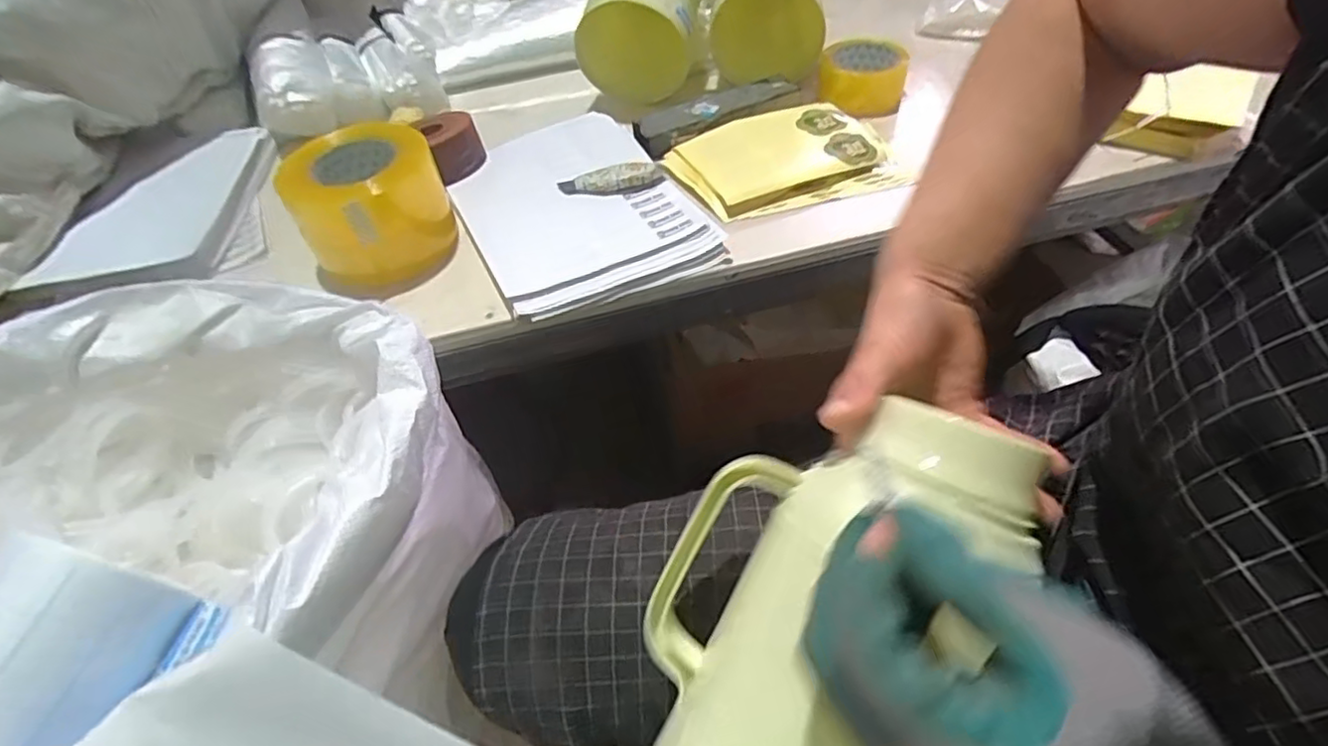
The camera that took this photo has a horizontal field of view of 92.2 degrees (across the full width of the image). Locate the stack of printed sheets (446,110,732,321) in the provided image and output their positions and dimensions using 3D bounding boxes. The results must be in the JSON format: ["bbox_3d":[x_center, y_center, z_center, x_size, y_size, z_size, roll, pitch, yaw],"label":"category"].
[{"bbox_3d":[-0.095,-0.178,0.675,0.221,0.042,0.308,-21,50,-12],"label":"stack of printed sheets"}]

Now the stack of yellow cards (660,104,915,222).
[{"bbox_3d":[0.127,-0.238,0.703,0.229,0.024,0.159,-13,49,-6],"label":"stack of yellow cards"}]

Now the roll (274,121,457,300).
[{"bbox_3d":[-0.275,-0.156,0.607,0.133,0.103,0.133,-3,49,3],"label":"roll"}]

